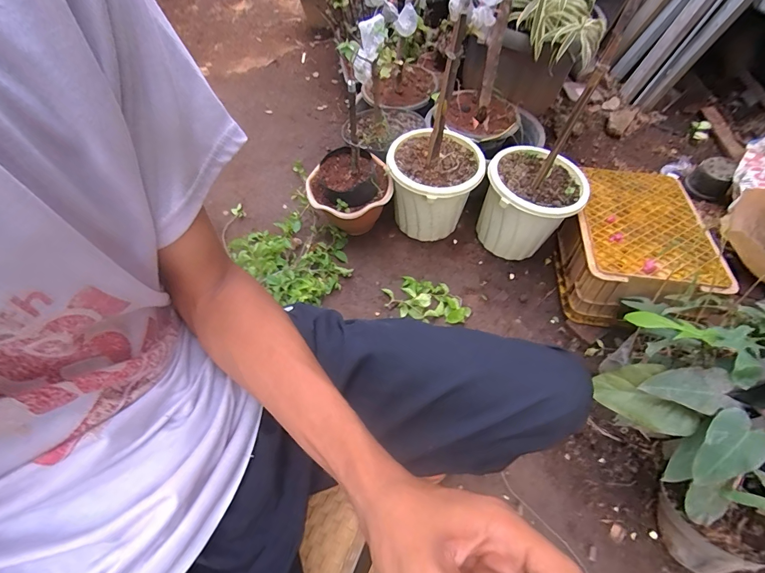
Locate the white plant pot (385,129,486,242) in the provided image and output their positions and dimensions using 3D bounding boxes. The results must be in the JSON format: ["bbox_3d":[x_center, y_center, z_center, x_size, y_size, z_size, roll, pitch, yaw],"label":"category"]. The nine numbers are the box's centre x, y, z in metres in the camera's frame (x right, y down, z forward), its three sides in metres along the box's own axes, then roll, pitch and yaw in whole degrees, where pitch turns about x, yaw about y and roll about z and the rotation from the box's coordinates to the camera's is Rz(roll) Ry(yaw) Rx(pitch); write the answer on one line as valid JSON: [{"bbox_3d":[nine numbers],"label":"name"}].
[{"bbox_3d":[0.153,-0.278,1.112,0.250,0.254,0.248,-1,58,1],"label":"white plant pot"}]

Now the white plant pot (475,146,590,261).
[{"bbox_3d":[0.424,-0.236,1.077,0.250,0.230,0.234,-1,58,1],"label":"white plant pot"}]

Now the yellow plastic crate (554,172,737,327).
[{"bbox_3d":[0.682,-0.124,1.049,0.318,0.218,0.483,8,58,5],"label":"yellow plastic crate"}]

